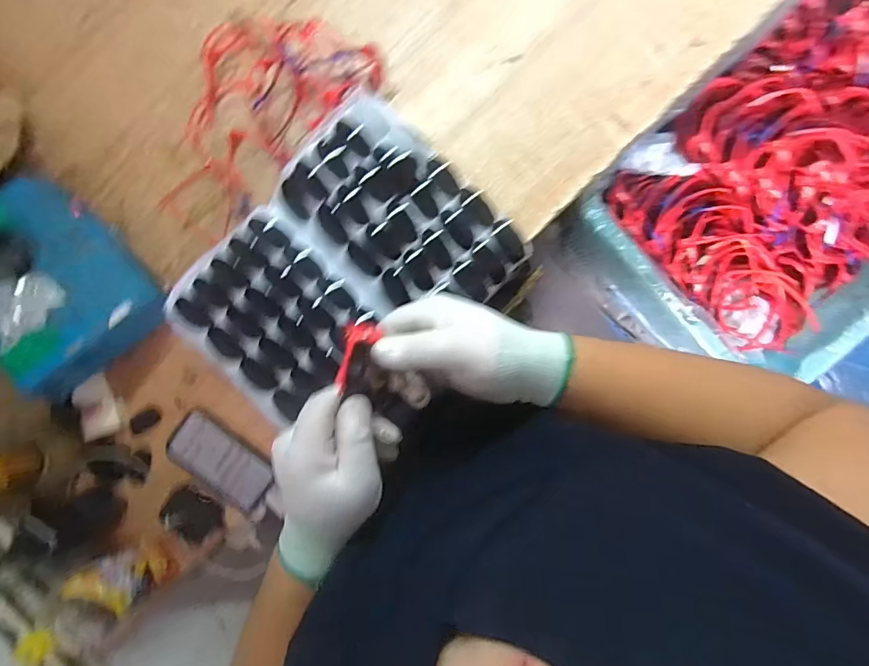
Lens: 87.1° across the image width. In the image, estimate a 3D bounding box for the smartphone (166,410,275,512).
[{"bbox_3d":[-0.312,0.185,0.662,0.158,0.011,0.079,37,92,0],"label":"smartphone"}]

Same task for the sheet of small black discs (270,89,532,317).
[{"bbox_3d":[-0.042,-0.139,0.572,0.287,0.035,0.192,43,92,0],"label":"sheet of small black discs"}]

